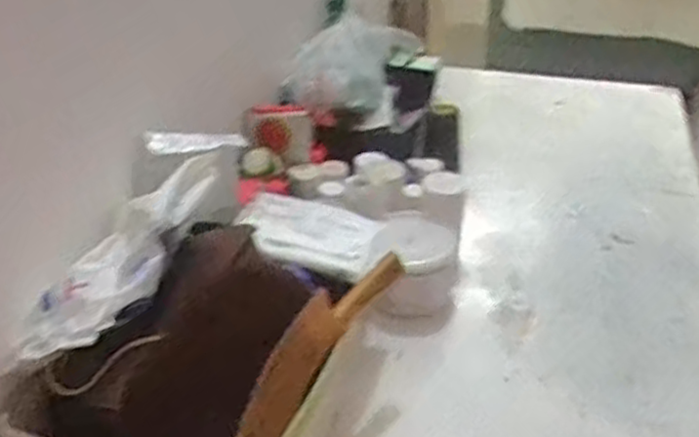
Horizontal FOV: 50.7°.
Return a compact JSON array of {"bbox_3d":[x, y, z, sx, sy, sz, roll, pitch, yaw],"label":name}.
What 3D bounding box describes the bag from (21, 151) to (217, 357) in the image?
[{"bbox_3d":[-0.167,0.011,0.579,0.075,0.047,0.232,15,48,19],"label":"bag"}]

